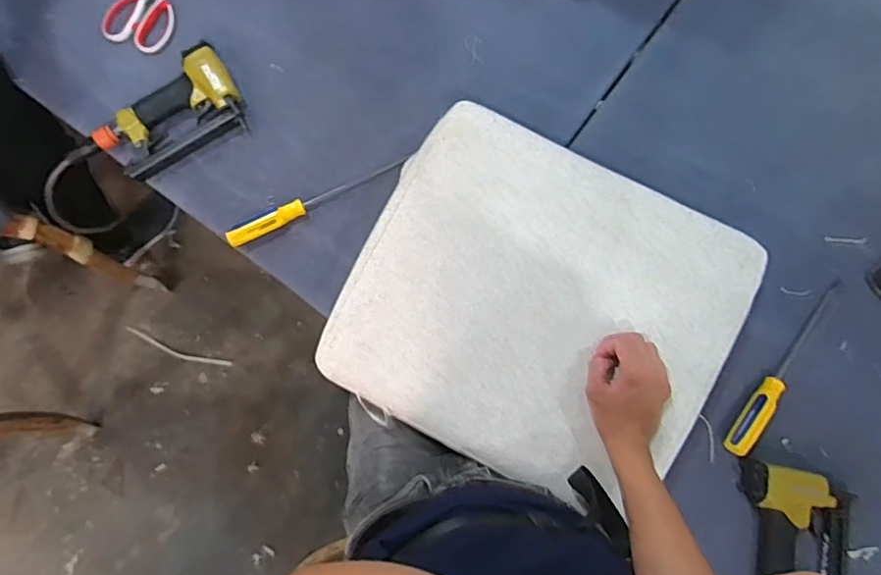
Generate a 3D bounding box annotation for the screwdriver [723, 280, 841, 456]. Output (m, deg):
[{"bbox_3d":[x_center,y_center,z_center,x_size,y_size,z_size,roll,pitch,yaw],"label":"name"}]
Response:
[{"bbox_3d":[0.472,0.103,0.746,0.029,0.040,0.291,38,81,7],"label":"screwdriver"}]

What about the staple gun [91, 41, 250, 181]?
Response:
[{"bbox_3d":[-0.400,-0.255,0.825,0.212,0.048,0.137,-37,81,-7],"label":"staple gun"}]

